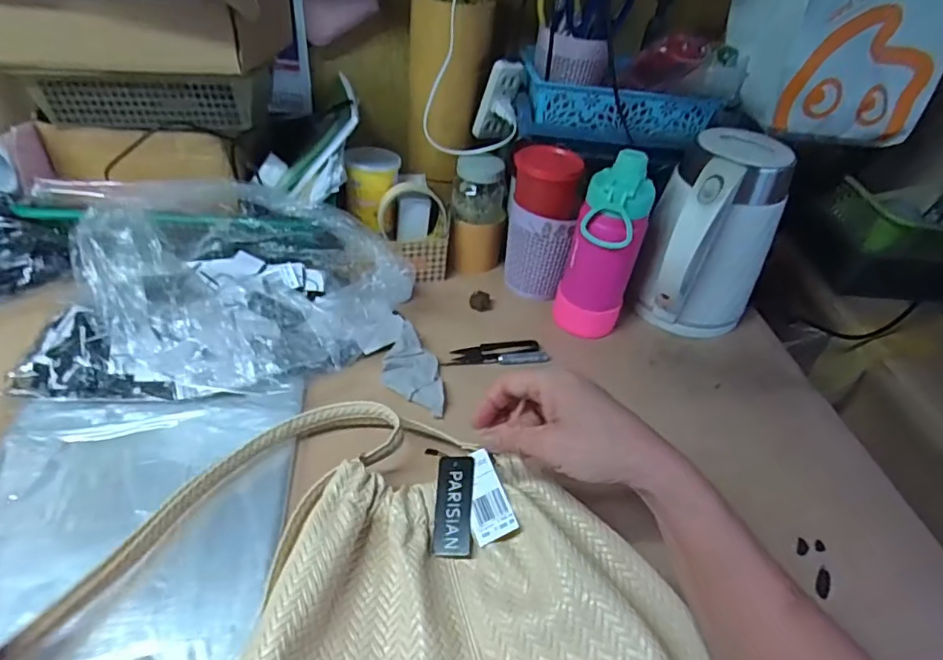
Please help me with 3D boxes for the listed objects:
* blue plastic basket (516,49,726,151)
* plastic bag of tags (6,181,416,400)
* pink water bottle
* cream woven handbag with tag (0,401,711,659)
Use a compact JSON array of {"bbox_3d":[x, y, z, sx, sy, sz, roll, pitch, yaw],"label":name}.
[{"bbox_3d":[0.177,-0.287,0.701,0.240,0.073,0.122,3,41,-6],"label":"blue plastic basket"},{"bbox_3d":[-0.260,-0.052,0.550,0.379,0.136,0.243,-2,42,-11],"label":"plastic bag of tags"},{"bbox_3d":[0.145,-0.084,0.610,0.074,0.200,0.063,13,41,6],"label":"pink water bottle"},{"bbox_3d":[-0.078,0.168,0.387,0.369,0.068,0.301,-4,42,-13],"label":"cream woven handbag with tag"}]

